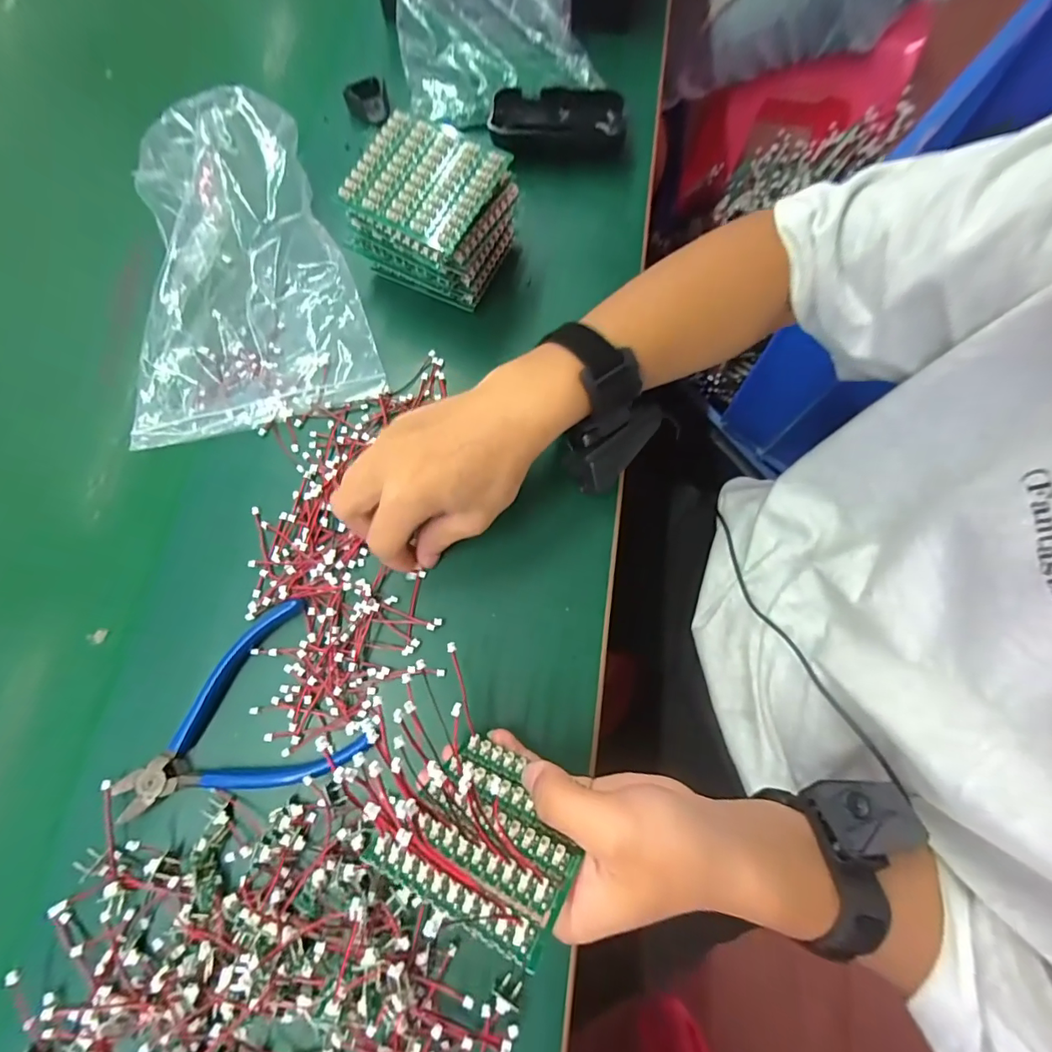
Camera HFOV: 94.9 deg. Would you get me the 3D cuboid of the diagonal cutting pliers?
[{"bbox_3d":[-0.174,0.121,0.284,0.133,0.011,0.101,-30,76,-7],"label":"diagonal cutting pliers"}]

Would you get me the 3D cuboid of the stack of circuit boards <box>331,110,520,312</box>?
[{"bbox_3d":[-0.064,-0.215,0.341,0.087,0.075,0.083,32,77,9],"label":"stack of circuit boards"}]

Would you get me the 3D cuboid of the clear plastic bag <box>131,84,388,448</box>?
[{"bbox_3d":[-0.216,-0.184,0.339,0.173,0.069,0.222,-17,75,-4],"label":"clear plastic bag"}]

